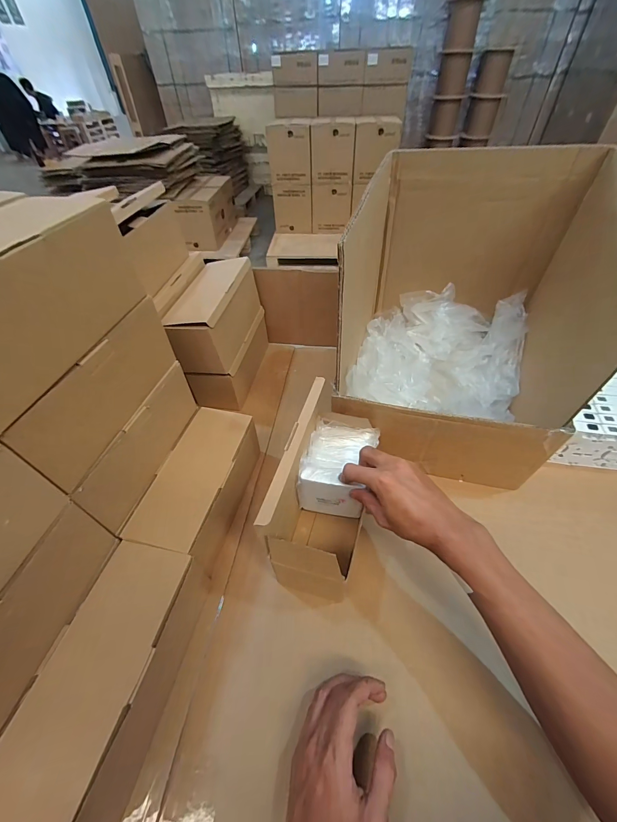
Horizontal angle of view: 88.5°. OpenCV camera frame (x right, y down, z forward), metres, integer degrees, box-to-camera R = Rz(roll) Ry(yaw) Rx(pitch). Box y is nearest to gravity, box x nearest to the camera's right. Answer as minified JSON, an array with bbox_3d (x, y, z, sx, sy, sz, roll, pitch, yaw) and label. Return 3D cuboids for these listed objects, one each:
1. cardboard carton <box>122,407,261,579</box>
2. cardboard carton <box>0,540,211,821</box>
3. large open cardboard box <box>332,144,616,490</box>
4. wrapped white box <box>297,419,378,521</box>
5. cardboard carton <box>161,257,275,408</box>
[{"bbox_3d":[-0.147,0.107,0.461,0.094,0.100,0.206,8,50,10],"label":"cardboard carton"},{"bbox_3d":[-0.194,0.265,0.327,0.093,0.099,0.203,8,50,10],"label":"cardboard carton"},{"bbox_3d":[0.215,-0.139,0.480,0.308,0.334,0.341,12,51,14],"label":"large open cardboard box"},{"bbox_3d":[0.044,0.084,0.463,0.097,0.090,0.105,7,50,9],"label":"wrapped white box"},{"bbox_3d":[-0.159,-0.116,0.665,0.091,0.105,0.226,7,50,9],"label":"cardboard carton"}]

